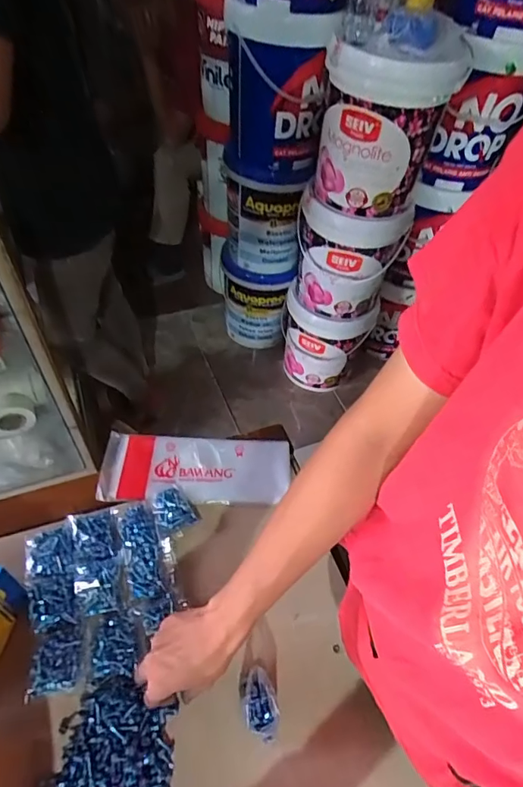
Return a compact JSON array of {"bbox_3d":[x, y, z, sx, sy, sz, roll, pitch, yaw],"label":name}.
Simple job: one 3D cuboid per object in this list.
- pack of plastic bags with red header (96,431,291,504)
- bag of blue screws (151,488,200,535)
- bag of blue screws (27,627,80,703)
[{"bbox_3d":[-0.097,0.113,0.705,0.275,0.022,0.108,4,51,-3],"label":"pack of plastic bags with red header"},{"bbox_3d":[-0.123,0.160,0.652,0.054,0.030,0.058,-21,56,-21],"label":"bag of blue screws"},{"bbox_3d":[-0.229,0.300,0.531,0.051,0.023,0.065,-3,52,-8],"label":"bag of blue screws"}]

